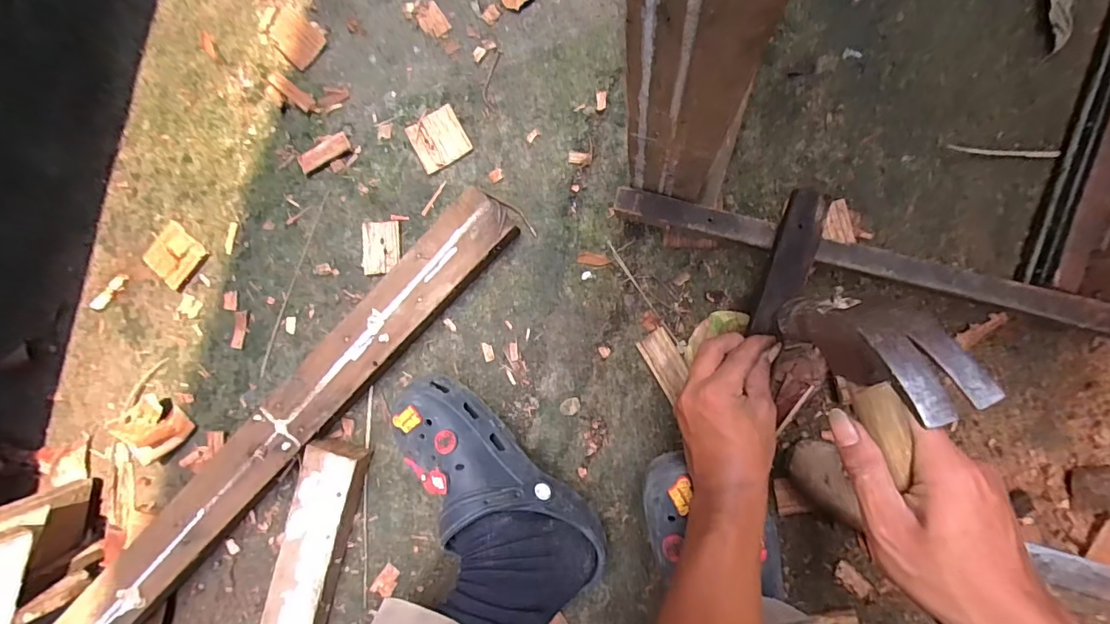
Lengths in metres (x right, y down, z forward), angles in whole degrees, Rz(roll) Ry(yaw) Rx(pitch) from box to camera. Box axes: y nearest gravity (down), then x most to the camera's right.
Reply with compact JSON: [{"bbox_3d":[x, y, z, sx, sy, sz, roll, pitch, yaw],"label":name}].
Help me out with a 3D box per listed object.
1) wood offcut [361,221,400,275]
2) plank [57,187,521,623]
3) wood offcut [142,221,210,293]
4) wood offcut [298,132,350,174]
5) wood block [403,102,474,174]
[{"bbox_3d":[-0.195,-0.072,0.557,0.044,0.007,0.059,-3,87,7],"label":"wood offcut"},{"bbox_3d":[-0.367,0.213,0.543,0.075,0.054,0.895,45,93,7],"label":"plank"},{"bbox_3d":[-0.443,-0.065,0.579,0.064,0.014,0.059,37,92,7],"label":"wood offcut"},{"bbox_3d":[-0.265,-0.182,0.569,0.061,0.005,0.023,-29,84,5],"label":"wood offcut"},{"bbox_3d":[-0.129,-0.192,0.555,0.058,0.009,0.059,-29,84,5],"label":"wood block"}]

